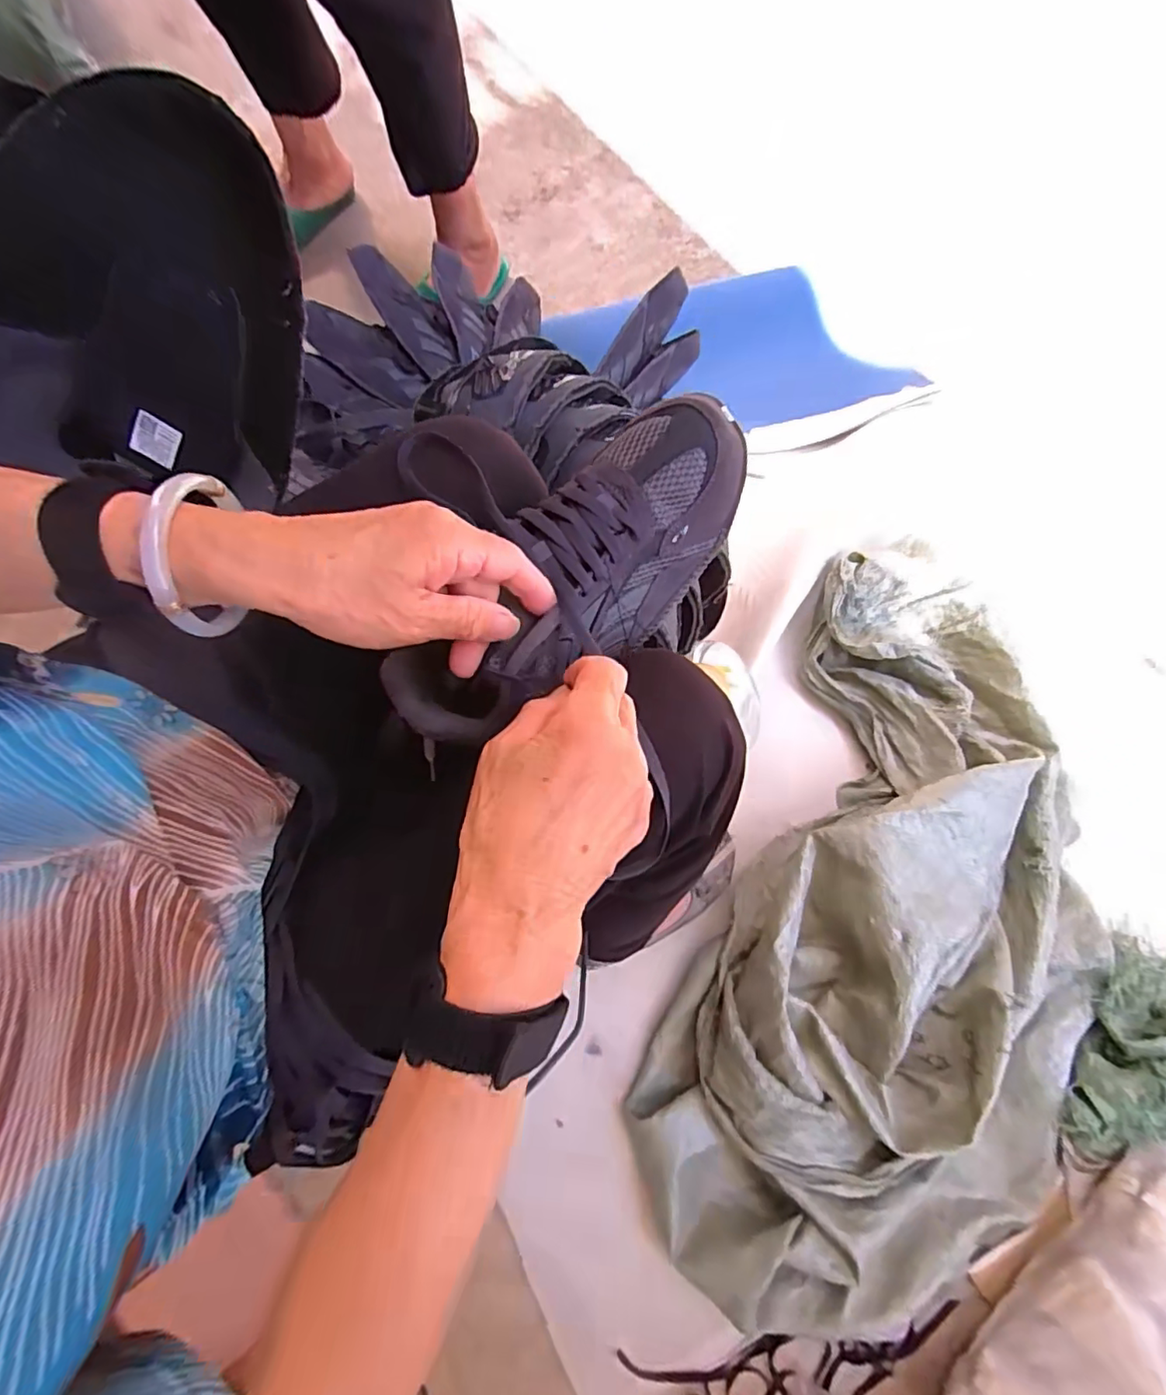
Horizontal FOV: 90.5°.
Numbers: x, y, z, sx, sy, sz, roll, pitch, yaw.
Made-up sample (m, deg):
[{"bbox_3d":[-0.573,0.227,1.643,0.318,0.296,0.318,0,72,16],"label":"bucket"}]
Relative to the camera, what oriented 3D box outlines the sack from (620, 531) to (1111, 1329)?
[{"bbox_3d":[0.370,0.253,0.630,0.433,0.131,0.826,22,80,4],"label":"sack"}]

